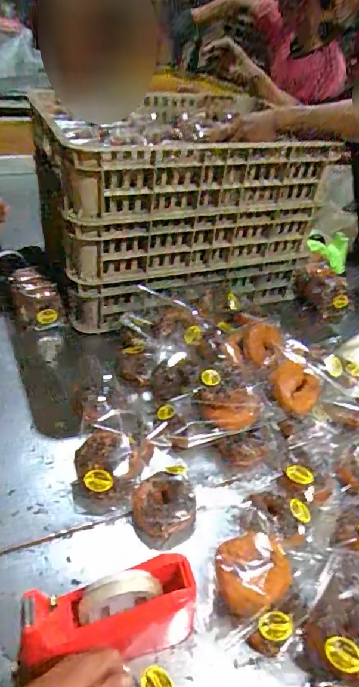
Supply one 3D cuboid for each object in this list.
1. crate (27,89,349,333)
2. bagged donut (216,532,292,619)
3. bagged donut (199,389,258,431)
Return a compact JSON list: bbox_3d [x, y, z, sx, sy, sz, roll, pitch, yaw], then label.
[{"bbox_3d":[-0.024,-0.305,1.083,0.597,0.398,0.350,-11,43,-24],"label":"crate"},{"bbox_3d":[0.092,0.293,0.596,0.090,0.035,0.090,-7,40,6],"label":"bagged donut"},{"bbox_3d":[0.086,0.117,0.789,0.090,0.035,0.063,-9,43,-22],"label":"bagged donut"}]

